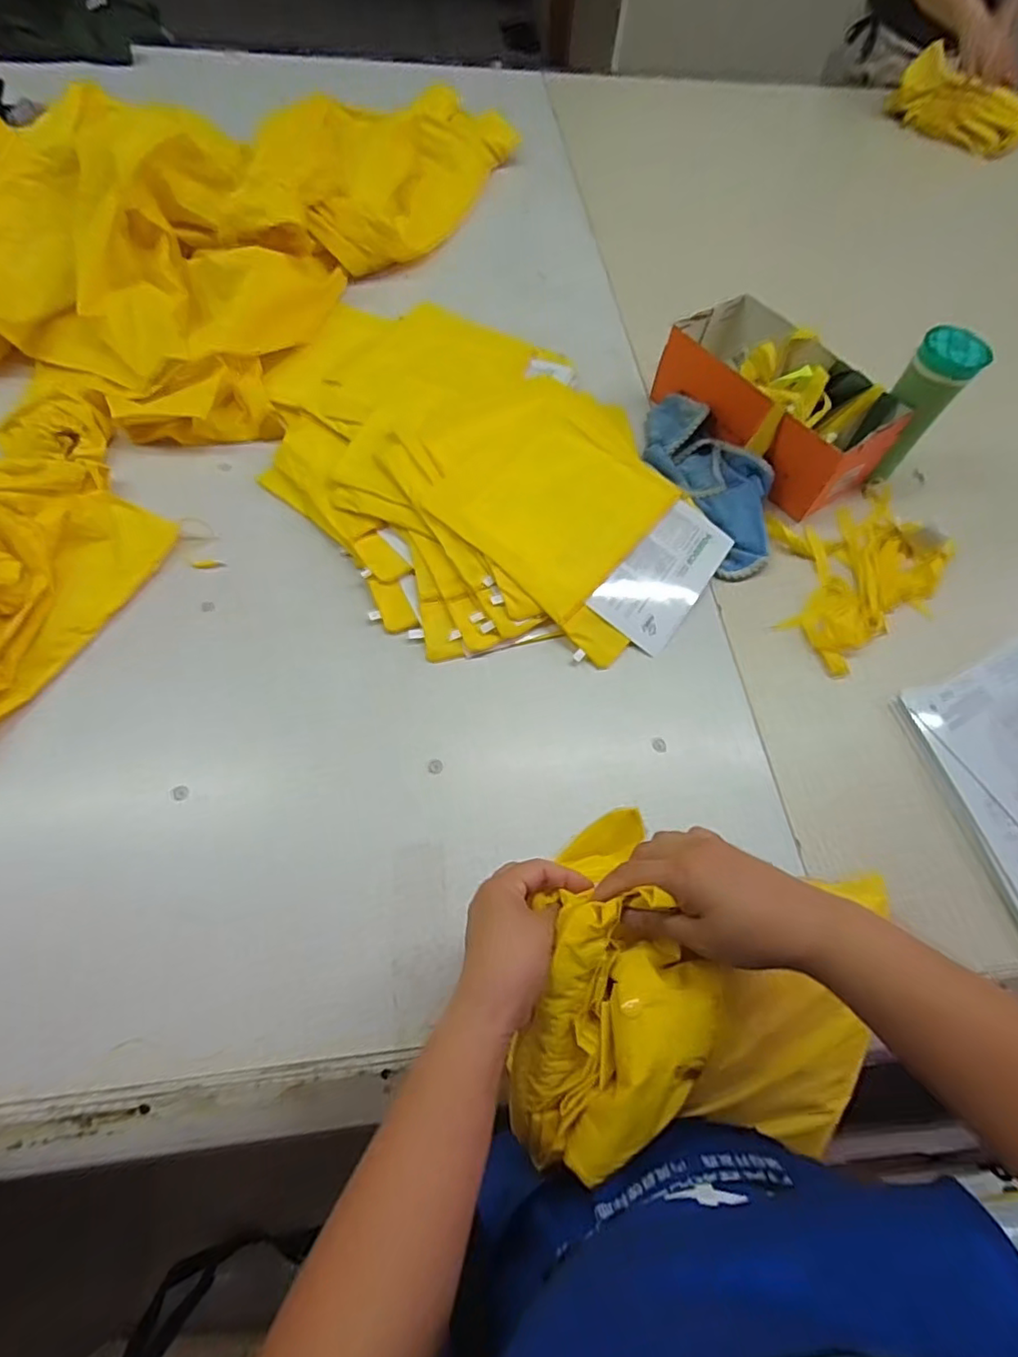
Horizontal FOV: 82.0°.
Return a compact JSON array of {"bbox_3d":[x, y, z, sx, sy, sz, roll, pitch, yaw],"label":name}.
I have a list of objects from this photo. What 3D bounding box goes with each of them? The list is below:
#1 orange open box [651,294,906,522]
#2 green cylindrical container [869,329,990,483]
[{"bbox_3d":[0.361,-0.380,0.805,0.171,0.111,0.306,-32,70,-19],"label":"orange open box"},{"bbox_3d":[0.517,-0.345,0.756,0.072,0.182,0.073,26,64,9],"label":"green cylindrical container"}]

